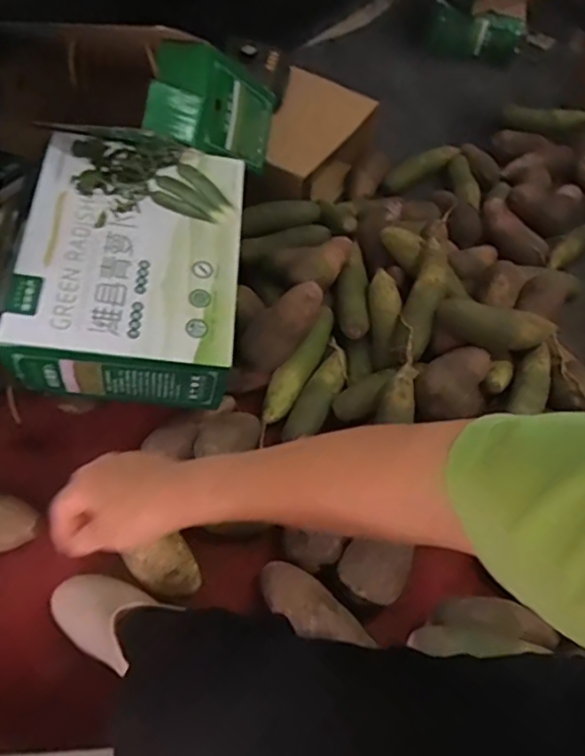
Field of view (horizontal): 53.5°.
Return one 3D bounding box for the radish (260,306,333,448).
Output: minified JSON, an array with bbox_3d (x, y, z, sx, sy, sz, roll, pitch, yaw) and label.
[{"bbox_3d":[0.003,-0.012,0.905,0.047,0.042,0.229,28,78,15],"label":"radish"}]

